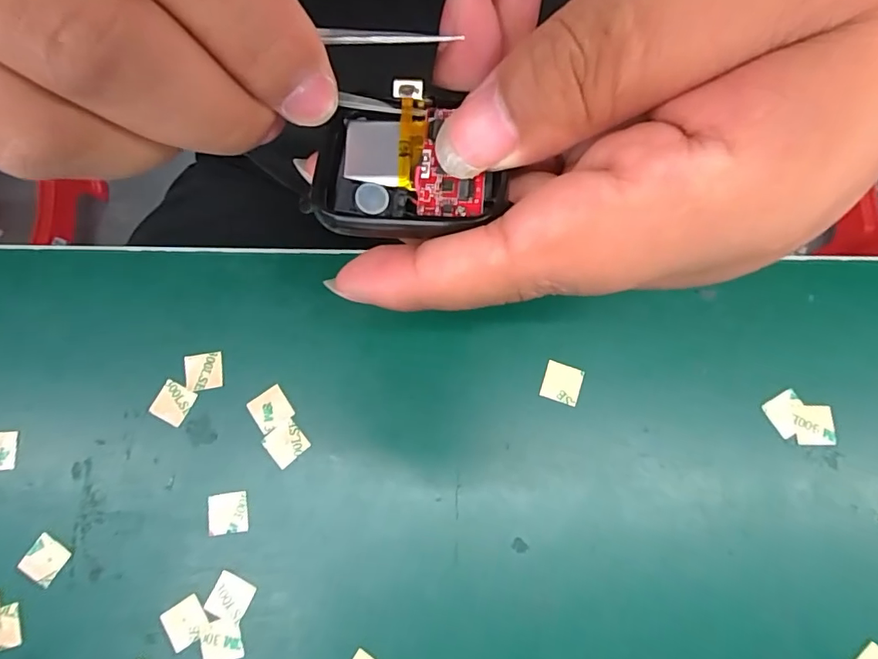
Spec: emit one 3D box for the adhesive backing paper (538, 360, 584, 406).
[{"bbox_3d":[0.051,0.022,0.205,0.015,0.004,0.016,18,80,8],"label":"adhesive backing paper"}]

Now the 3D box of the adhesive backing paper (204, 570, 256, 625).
[{"bbox_3d":[-0.081,0.103,0.188,0.015,0.004,0.016,24,79,7],"label":"adhesive backing paper"}]

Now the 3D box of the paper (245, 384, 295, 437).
[{"bbox_3d":[-0.070,0.033,0.203,0.016,0.004,0.016,-33,79,-6],"label":"paper"}]

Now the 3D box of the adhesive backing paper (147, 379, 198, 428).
[{"bbox_3d":[-0.111,0.031,0.206,0.015,0.004,0.015,27,75,4],"label":"adhesive backing paper"}]

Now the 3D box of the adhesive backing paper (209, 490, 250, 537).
[{"bbox_3d":[-0.084,0.073,0.196,0.015,0.004,0.015,-7,80,-3],"label":"adhesive backing paper"}]

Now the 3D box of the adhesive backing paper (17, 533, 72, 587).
[{"bbox_3d":[-0.155,0.091,0.194,0.015,0.004,0.015,32,74,3],"label":"adhesive backing paper"}]

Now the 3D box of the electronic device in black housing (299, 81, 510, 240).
[{"bbox_3d":[-0.006,-0.039,0.111,0.041,0.007,0.037,7,78,3],"label":"electronic device in black housing"}]

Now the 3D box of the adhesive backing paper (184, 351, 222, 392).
[{"bbox_3d":[-0.100,0.018,0.209,0.016,0.004,0.015,-8,80,-3],"label":"adhesive backing paper"}]

